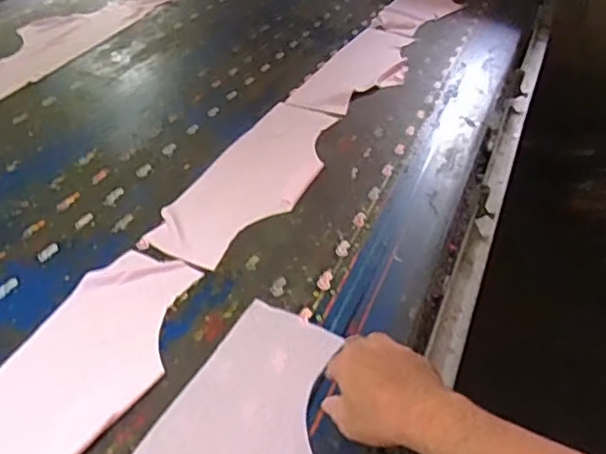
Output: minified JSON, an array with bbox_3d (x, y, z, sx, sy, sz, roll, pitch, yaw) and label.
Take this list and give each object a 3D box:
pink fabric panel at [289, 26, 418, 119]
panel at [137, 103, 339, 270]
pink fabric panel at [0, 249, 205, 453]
[{"bbox_3d":[0.139,-0.352,1.373,0.167,0.013,0.468,19,40,16],"label":"pink fabric panel"},{"bbox_3d":[-0.068,-0.090,1.021,0.164,0.009,0.475,17,40,13],"label":"panel"},{"bbox_3d":[-0.262,0.180,0.658,0.152,0.005,0.462,16,40,12],"label":"pink fabric panel"}]

